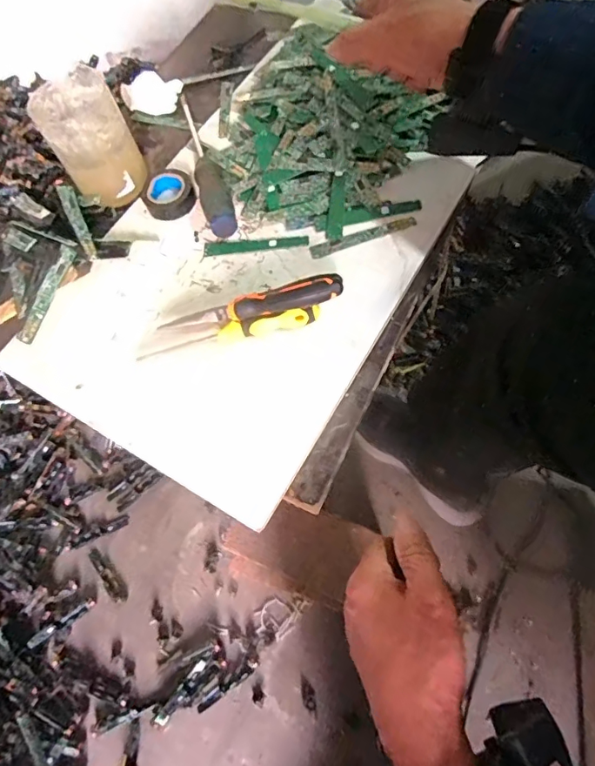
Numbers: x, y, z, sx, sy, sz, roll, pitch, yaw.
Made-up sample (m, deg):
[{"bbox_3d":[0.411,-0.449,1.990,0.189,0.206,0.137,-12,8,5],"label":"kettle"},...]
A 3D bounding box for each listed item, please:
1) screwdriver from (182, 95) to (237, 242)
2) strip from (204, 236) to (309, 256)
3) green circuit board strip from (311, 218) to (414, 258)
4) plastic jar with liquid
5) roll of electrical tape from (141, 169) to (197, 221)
[{"bbox_3d":[-0.094,-0.233,0.509,0.029,0.026,0.232,-15,62,1],"label":"screwdriver"},{"bbox_3d":[-0.040,-0.132,0.470,0.099,0.004,0.014,-5,73,5],"label":"strip"},{"bbox_3d":[0.062,-0.136,0.462,0.101,0.004,0.016,-16,64,0],"label":"green circuit board strip"},{"bbox_3d":[-0.204,-0.239,0.487,0.075,0.094,0.080,-4,63,7],"label":"plastic jar with liquid"},{"bbox_3d":[-0.131,-0.192,0.501,0.051,0.021,0.051,-4,63,7],"label":"roll of electrical tape"}]

